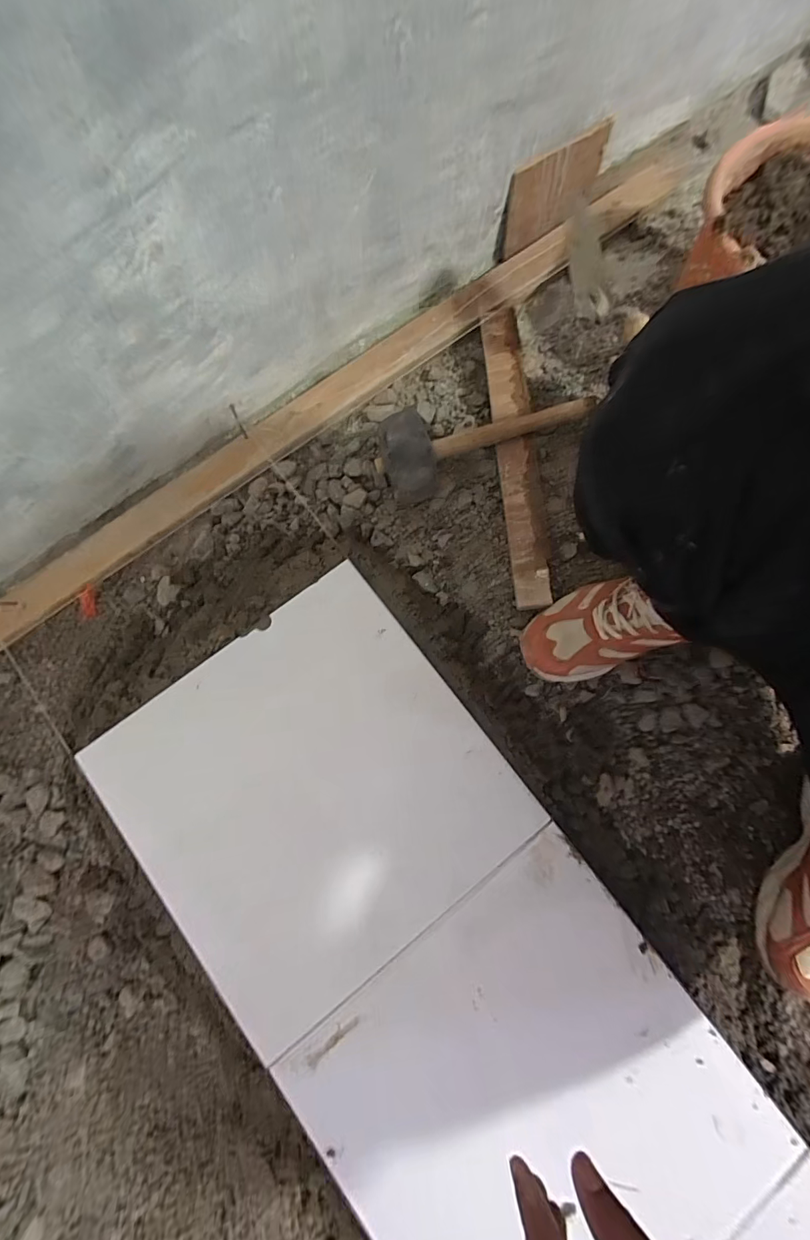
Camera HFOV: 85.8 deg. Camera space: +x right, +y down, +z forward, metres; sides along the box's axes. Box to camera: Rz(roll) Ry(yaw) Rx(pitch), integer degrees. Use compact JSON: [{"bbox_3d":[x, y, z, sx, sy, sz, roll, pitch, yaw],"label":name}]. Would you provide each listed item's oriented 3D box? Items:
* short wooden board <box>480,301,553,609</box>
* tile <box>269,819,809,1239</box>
[{"bbox_3d":[0.155,-0.249,0.619,0.053,0.017,0.467,-3,79,2],"label":"short wooden board"},{"bbox_3d":[0.136,0.506,0.450,0.390,0.012,0.394,-37,81,-9],"label":"tile"}]

